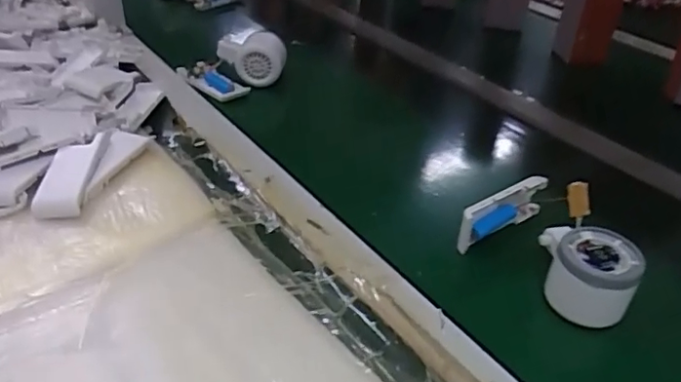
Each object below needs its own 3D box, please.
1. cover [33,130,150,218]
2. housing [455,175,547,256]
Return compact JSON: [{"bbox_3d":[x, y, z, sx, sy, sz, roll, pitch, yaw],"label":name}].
[{"bbox_3d":[-0.230,-0.025,0.524,0.052,0.025,0.127,10,36,9],"label":"cover"},{"bbox_3d":[0.144,0.017,0.505,0.106,0.043,0.011,-22,43,-31],"label":"housing"}]

